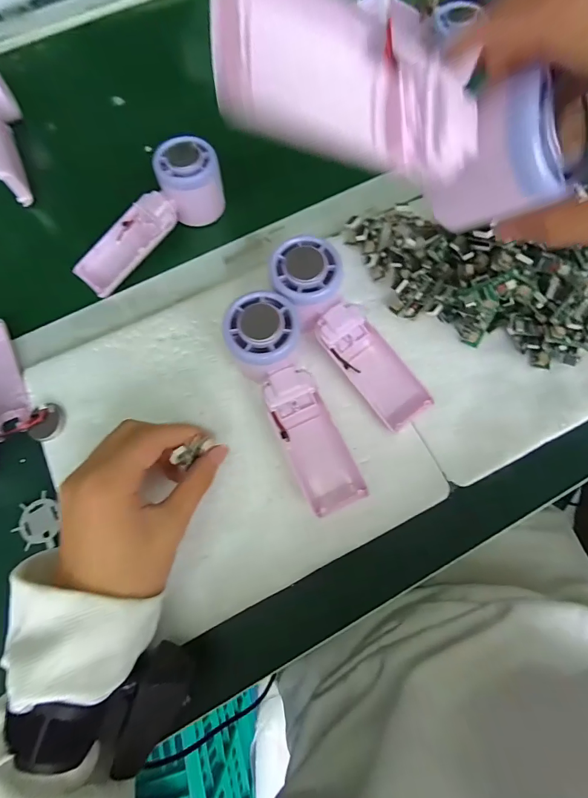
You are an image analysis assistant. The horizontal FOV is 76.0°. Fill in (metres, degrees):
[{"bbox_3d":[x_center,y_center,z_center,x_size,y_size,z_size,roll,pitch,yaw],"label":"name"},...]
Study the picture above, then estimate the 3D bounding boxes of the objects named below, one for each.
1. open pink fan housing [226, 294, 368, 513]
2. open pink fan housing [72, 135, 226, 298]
[{"bbox_3d":[0.000,0.000,0.279,0.055,0.037,0.163,-24,87,-5],"label":"open pink fan housing"},{"bbox_3d":[-0.134,-0.167,0.357,0.165,0.056,0.048,-41,75,4],"label":"open pink fan housing"}]

